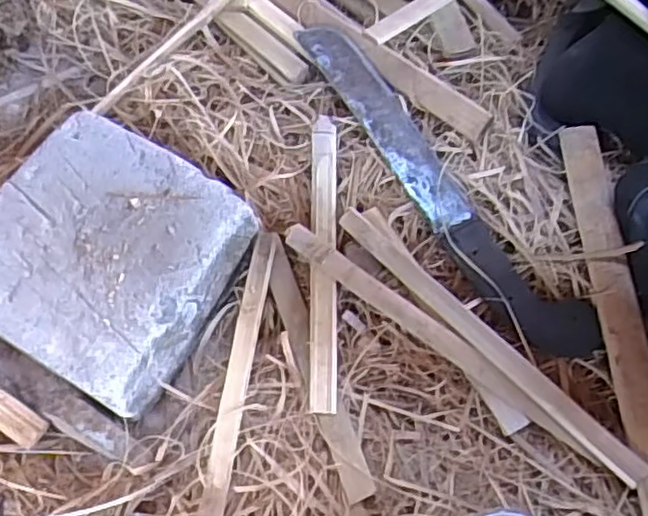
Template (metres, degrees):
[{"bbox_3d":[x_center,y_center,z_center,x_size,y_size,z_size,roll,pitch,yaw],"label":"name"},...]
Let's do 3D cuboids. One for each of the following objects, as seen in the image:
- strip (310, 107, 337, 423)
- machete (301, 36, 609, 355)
[{"bbox_3d":[0.000,-0.003,0.572,0.022,0.008,0.261,-2,68,5],"label":"strip"},{"bbox_3d":[0.090,-0.072,0.586,0.057,0.017,0.384,-32,66,-12],"label":"machete"}]

